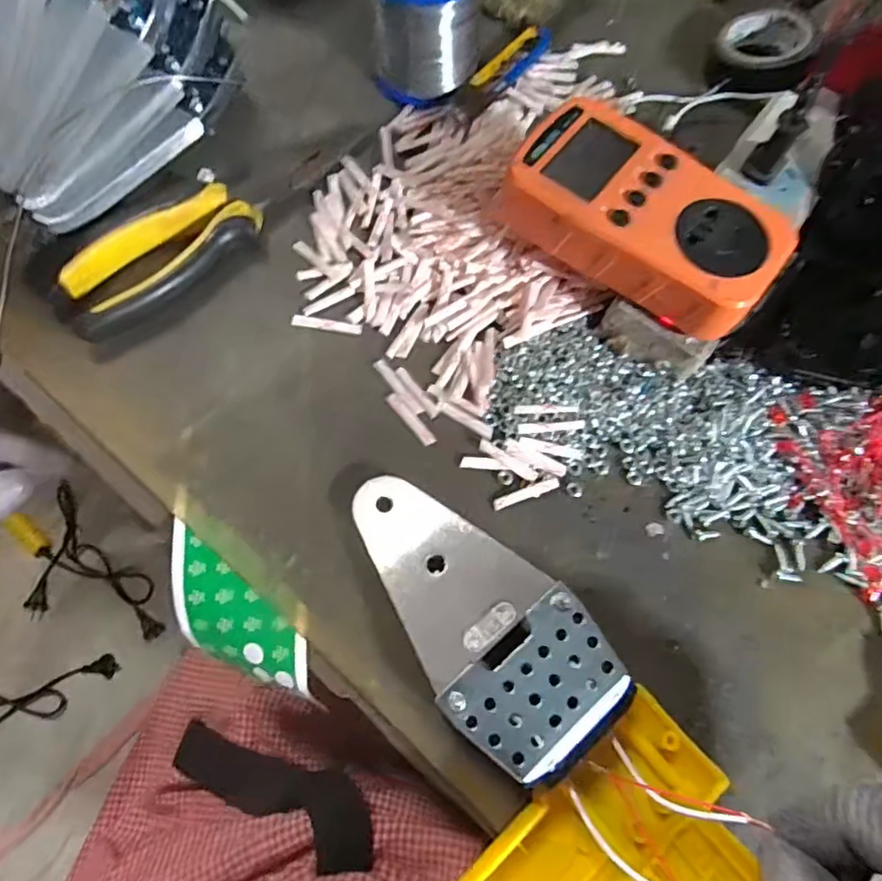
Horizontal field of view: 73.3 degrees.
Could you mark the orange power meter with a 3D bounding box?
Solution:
[{"bbox_3d":[0.093,-0.102,0.276,0.124,0.032,0.071,36,74,8],"label":"orange power meter"}]

